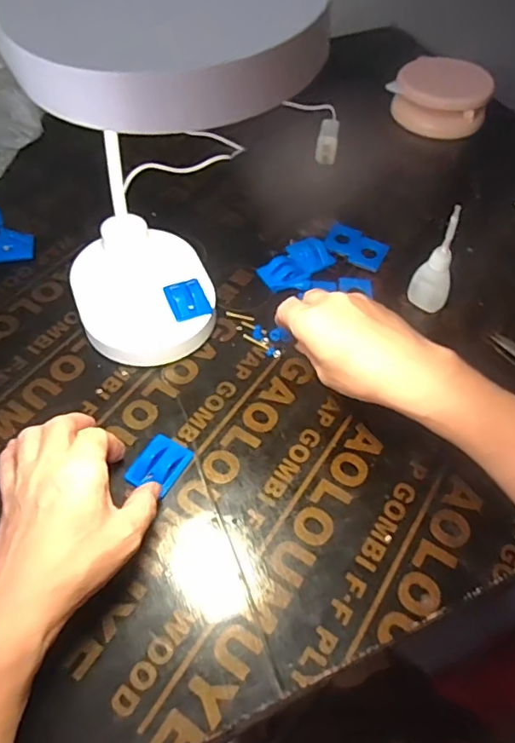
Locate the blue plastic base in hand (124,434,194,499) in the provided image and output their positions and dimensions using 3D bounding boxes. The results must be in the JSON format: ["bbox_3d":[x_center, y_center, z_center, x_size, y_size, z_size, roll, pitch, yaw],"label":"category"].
[{"bbox_3d":[-0.073,0.069,0.402,0.034,0.009,0.045,24,56,16],"label":"blue plastic base in hand"}]

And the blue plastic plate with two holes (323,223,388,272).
[{"bbox_3d":[0.104,-0.131,0.564,0.069,0.007,0.042,34,60,22],"label":"blue plastic plate with two holes"}]

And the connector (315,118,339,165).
[{"bbox_3d":[0.085,-0.279,0.648,0.025,0.052,0.014,8,12,4],"label":"connector"}]

